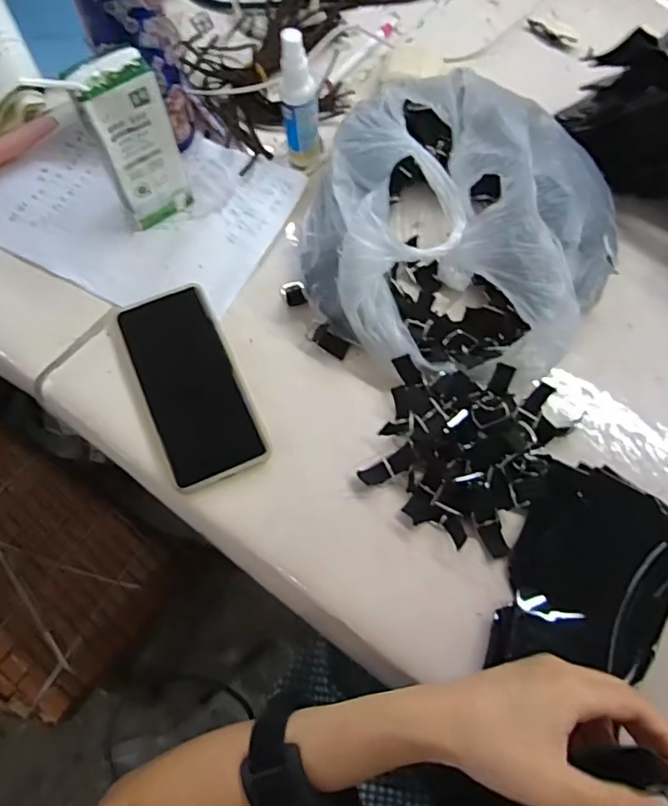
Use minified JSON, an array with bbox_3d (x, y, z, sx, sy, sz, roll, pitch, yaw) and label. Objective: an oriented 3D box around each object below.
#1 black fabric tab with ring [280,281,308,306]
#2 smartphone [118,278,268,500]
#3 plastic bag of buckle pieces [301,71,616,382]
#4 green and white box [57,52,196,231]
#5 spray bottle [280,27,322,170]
[{"bbox_3d":[-0.034,-0.092,0.470,0.019,0.007,0.021,-14,70,-6],"label":"black fabric tab with ring"},{"bbox_3d":[-0.113,-0.017,0.441,0.075,0.010,0.166,-23,71,-9],"label":"smartphone"},{"bbox_3d":[0.106,-0.149,0.441,0.238,0.099,0.249,18,70,6],"label":"plastic bag of buckle pieces"},{"bbox_3d":[-0.155,-0.203,0.444,0.057,0.130,0.037,-32,73,-12],"label":"green and white box"},{"bbox_3d":[-0.028,-0.253,0.474,0.032,0.109,0.030,-1,69,-1],"label":"spray bottle"}]

